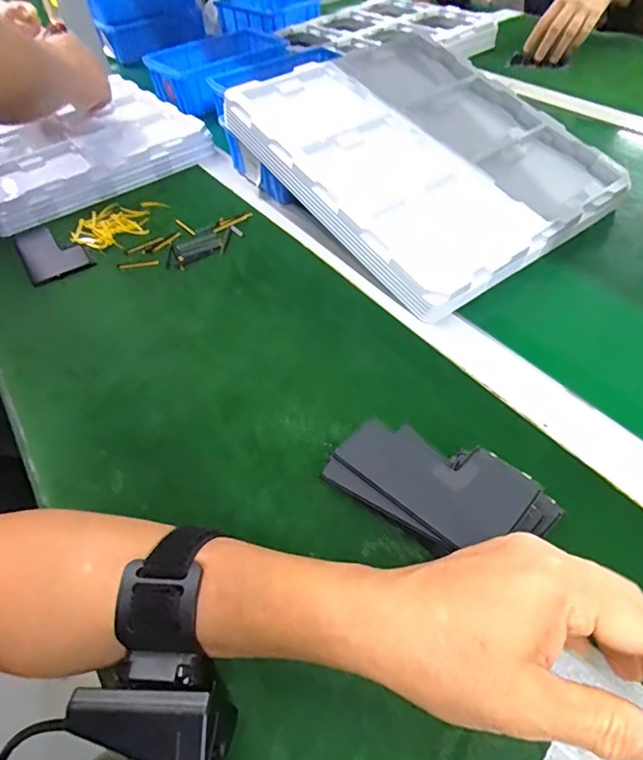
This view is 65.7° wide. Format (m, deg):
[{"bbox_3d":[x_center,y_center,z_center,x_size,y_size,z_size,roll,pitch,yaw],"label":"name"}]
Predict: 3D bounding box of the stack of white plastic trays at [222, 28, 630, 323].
[{"bbox_3d":[0.095,-0.231,0.503,0.287,0.032,0.328,-32,67,-21],"label":"stack of white plastic trays"}]

